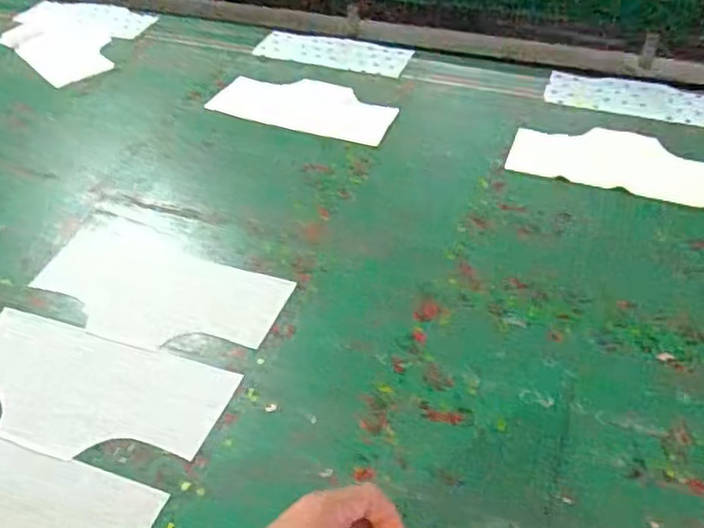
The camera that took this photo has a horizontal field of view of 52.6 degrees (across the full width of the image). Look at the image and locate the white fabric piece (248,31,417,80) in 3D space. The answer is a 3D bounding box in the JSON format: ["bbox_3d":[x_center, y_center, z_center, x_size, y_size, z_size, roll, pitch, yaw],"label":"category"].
[{"bbox_3d":[-0.031,-0.397,1.332,0.293,0.011,0.124,15,43,22],"label":"white fabric piece"}]

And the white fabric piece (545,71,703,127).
[{"bbox_3d":[0.469,-0.277,1.173,0.283,0.006,0.135,14,44,15],"label":"white fabric piece"}]

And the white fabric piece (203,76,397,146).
[{"bbox_3d":[-0.075,-0.274,1.215,0.320,0.009,0.173,15,42,22],"label":"white fabric piece"}]

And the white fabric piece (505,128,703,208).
[{"bbox_3d":[0.380,-0.153,1.019,0.292,0.006,0.151,16,45,17],"label":"white fabric piece"}]

